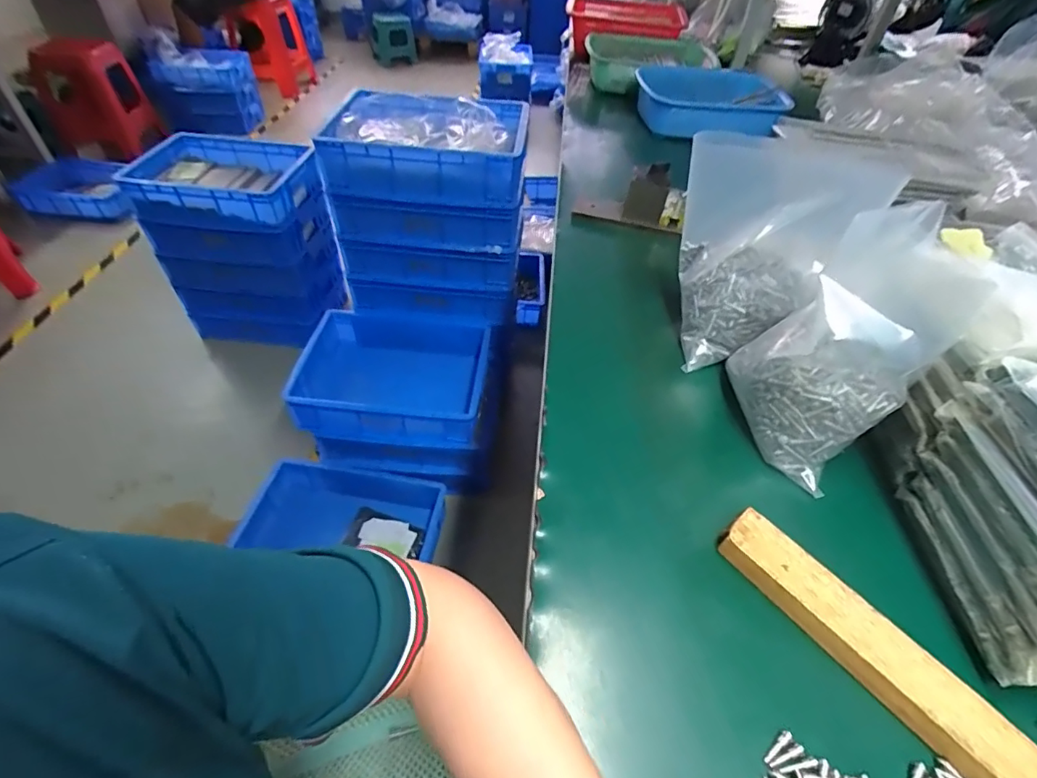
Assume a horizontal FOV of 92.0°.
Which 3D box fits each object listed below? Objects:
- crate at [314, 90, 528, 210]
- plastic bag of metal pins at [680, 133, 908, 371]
[{"bbox_3d":[-0.189,-0.509,1.061,0.392,0.130,0.230,5,51,2],"label":"crate"},{"bbox_3d":[0.254,-0.138,0.523,0.157,0.202,0.127,-5,48,-11],"label":"plastic bag of metal pins"}]

